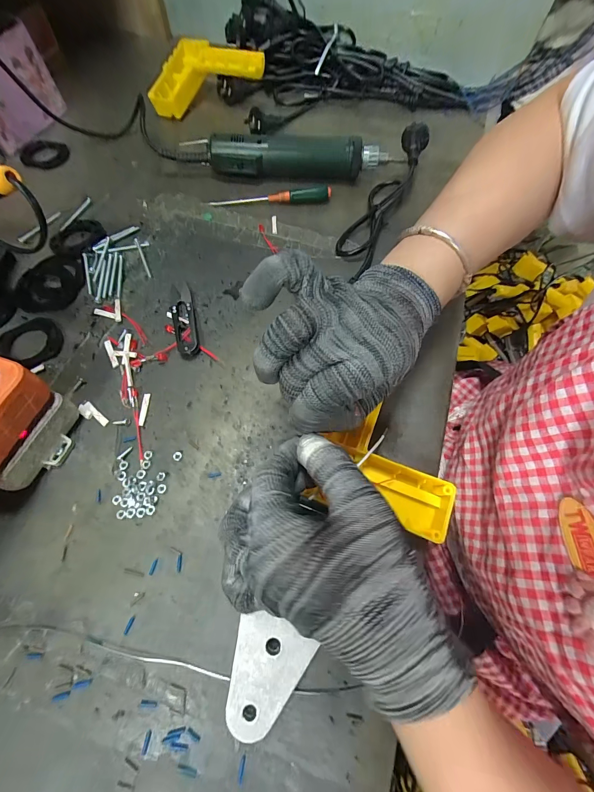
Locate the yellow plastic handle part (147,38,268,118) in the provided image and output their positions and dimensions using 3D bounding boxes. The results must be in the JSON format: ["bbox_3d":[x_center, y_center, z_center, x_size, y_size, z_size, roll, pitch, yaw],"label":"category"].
[{"bbox_3d":[-0.138,-0.469,0.464,0.160,0.047,0.125,-18,68,-9],"label":"yellow plastic handle part"}]

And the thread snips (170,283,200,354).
[{"bbox_3d":[-0.112,-0.078,0.318,0.021,0.012,0.090,-13,67,-7],"label":"thread snips"}]

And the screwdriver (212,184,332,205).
[{"bbox_3d":[-0.031,-0.244,0.393,0.145,0.013,0.015,-3,66,-3],"label":"screwdriver"}]

